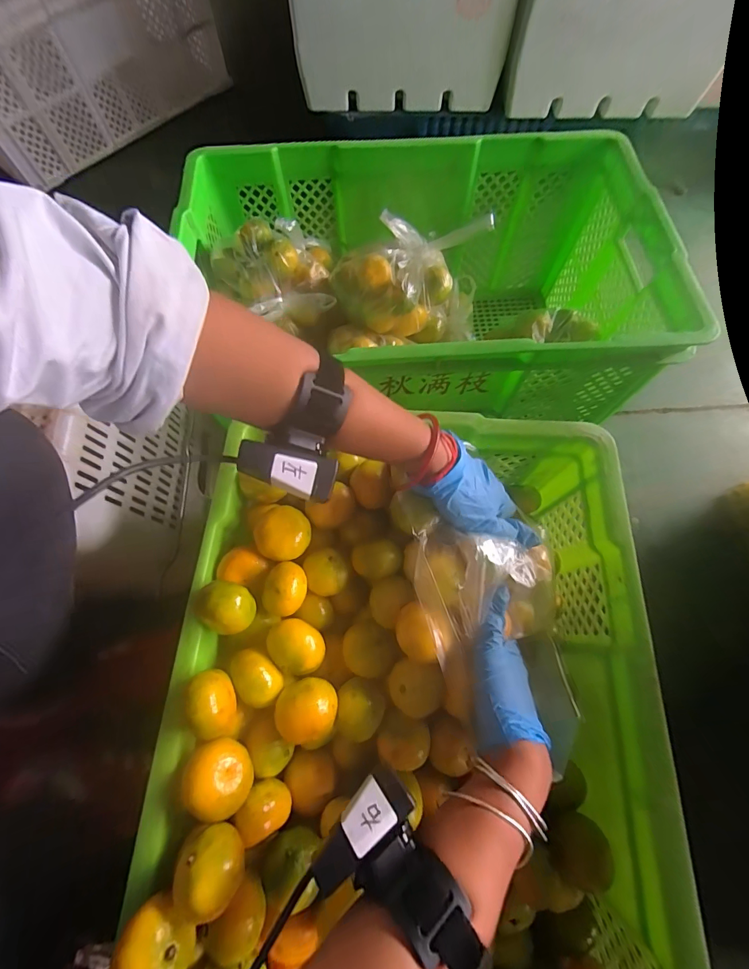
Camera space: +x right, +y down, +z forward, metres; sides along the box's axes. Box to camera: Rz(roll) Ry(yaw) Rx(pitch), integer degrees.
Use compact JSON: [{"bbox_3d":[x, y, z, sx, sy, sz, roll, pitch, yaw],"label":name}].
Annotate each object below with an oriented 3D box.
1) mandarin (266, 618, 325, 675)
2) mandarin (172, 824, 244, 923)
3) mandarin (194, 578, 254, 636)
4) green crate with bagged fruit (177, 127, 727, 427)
[{"bbox_3d":[-0.068,0.145,0.357,0.050,0.049,0.048,29,72,9],"label":"mandarin"},{"bbox_3d":[-0.112,0.263,0.270,0.045,0.037,0.038,34,73,10],"label":"mandarin"},{"bbox_3d":[-0.126,0.104,0.332,0.047,0.034,0.041,24,72,7],"label":"mandarin"},{"bbox_3d":[0.070,-0.283,0.630,0.618,0.276,0.392,-3,71,-2],"label":"green crate with bagged fruit"}]

